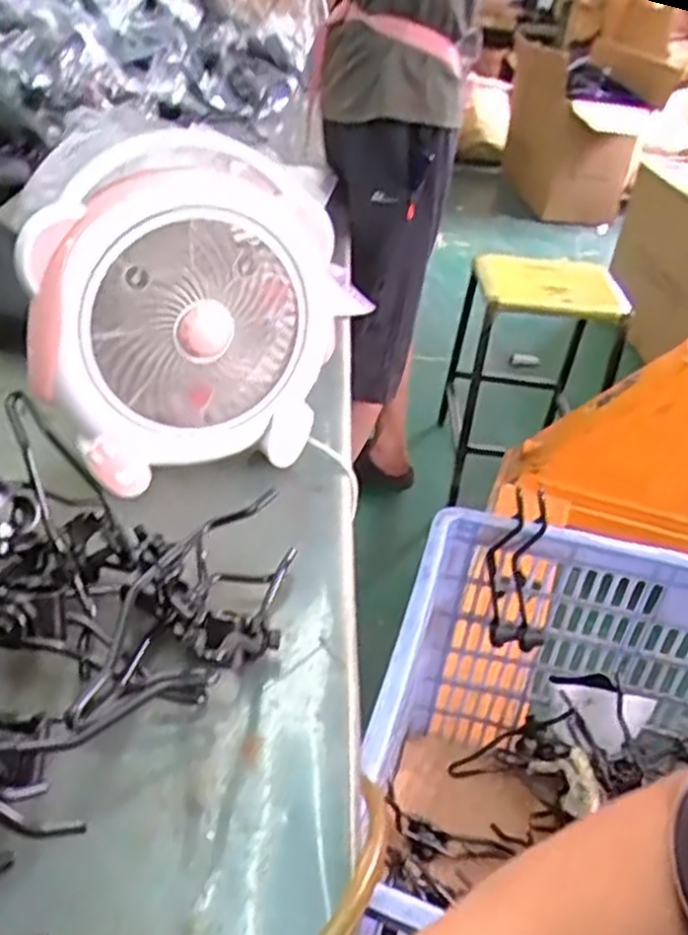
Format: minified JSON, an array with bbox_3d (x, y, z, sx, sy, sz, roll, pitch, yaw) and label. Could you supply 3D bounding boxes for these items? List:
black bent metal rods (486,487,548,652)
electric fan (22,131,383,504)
[{"bbox_3d":[0.206,0.126,0.913,0.087,0.195,0.061,17,36,15],"label":"black bent metal rods"},{"bbox_3d":[-0.110,-0.117,0.648,0.271,0.261,0.089,-15,40,-28],"label":"electric fan"}]

